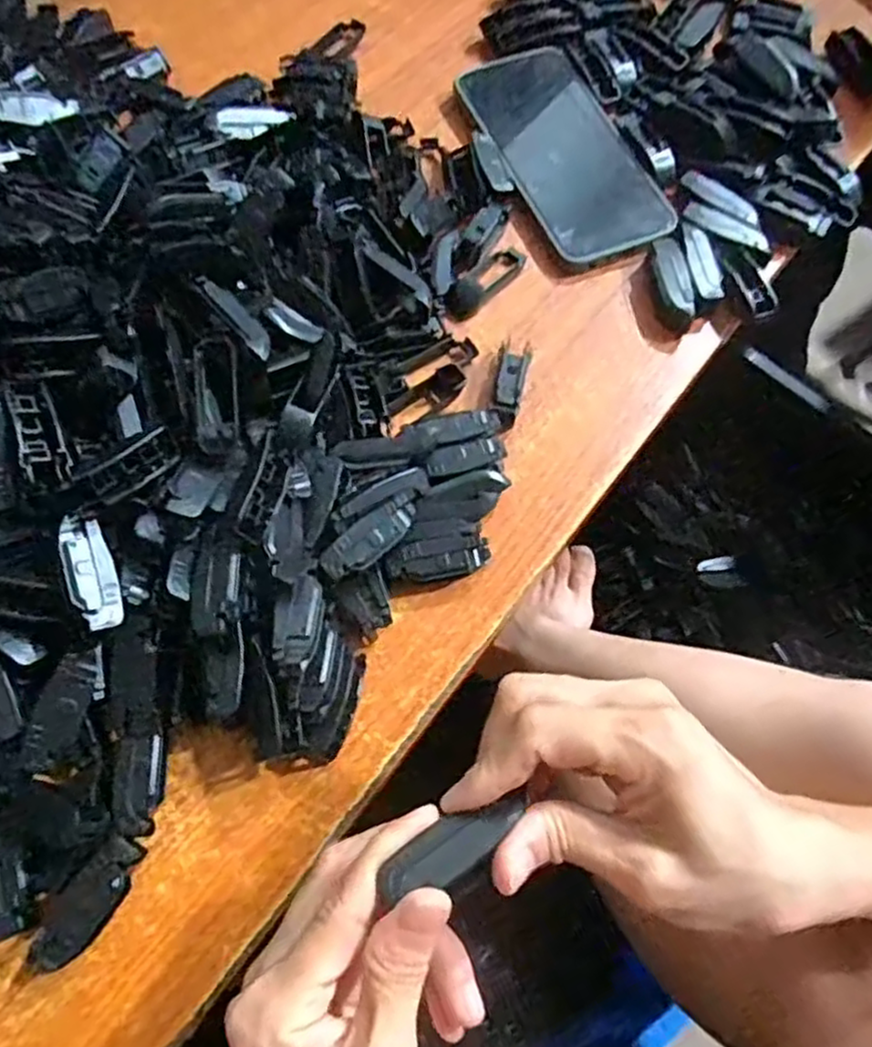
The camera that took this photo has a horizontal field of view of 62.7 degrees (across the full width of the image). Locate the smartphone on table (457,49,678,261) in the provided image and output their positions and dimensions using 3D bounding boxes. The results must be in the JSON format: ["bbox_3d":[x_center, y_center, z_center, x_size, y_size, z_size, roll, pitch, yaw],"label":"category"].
[{"bbox_3d":[0.078,-0.228,0.429,0.077,0.012,0.153,-19,69,-9],"label":"smartphone on table"}]

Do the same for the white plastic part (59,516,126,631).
[{"bbox_3d":[-0.135,0.019,0.281,0.016,0.012,0.045,-19,69,-9],"label":"white plastic part"}]

